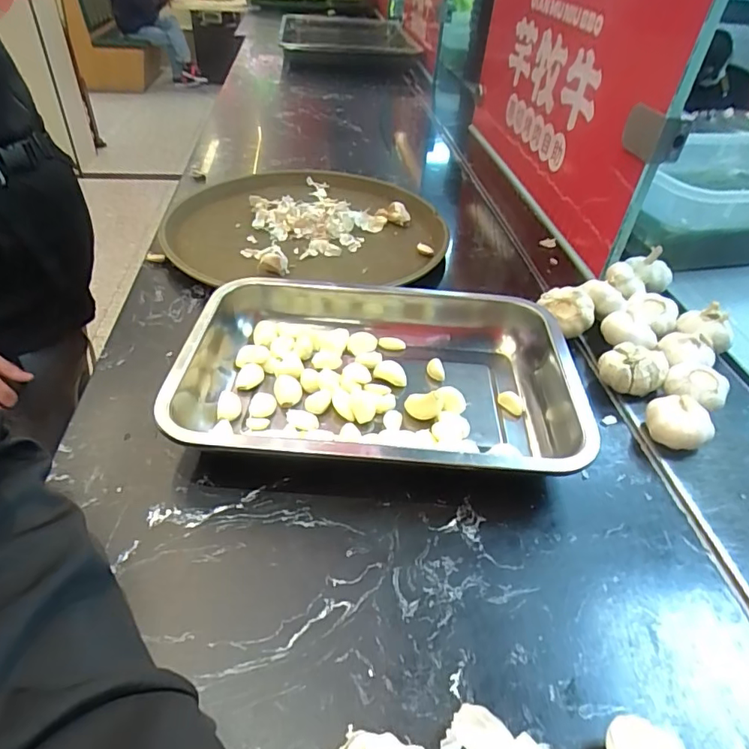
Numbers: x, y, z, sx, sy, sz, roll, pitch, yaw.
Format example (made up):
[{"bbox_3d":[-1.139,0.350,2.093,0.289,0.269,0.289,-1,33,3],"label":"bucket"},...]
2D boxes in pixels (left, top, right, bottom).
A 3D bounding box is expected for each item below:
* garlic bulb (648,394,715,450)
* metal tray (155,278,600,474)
[{"bbox_3d":[0.246,0.041,0.429,0.047,0.040,0.037,29,47,26],"label":"garlic bulb"},{"bbox_3d":[0.004,-0.003,0.457,0.324,0.056,0.225,4,41,1],"label":"metal tray"}]

